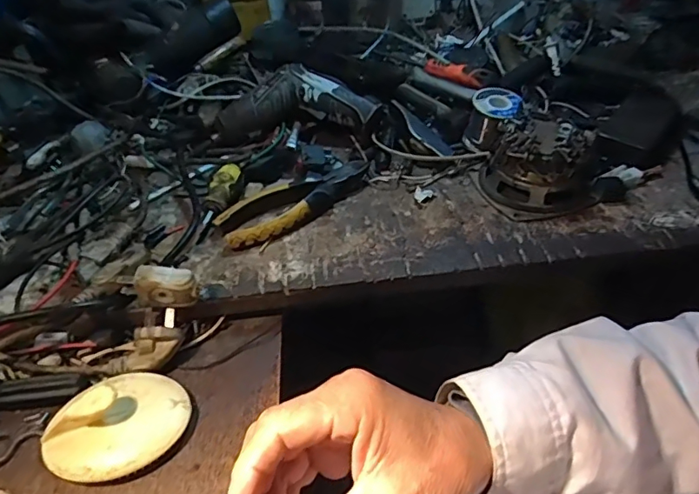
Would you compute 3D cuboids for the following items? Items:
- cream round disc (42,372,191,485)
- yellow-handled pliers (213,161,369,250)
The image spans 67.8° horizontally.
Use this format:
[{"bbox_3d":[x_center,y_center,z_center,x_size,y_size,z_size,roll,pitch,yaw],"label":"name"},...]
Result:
[{"bbox_3d":[-0.152,0.112,0.341,0.071,0.033,0.084,23,49,24],"label":"cream round disc"},{"bbox_3d":[-0.046,-0.043,0.490,0.159,0.020,0.046,-26,49,-24],"label":"yellow-handled pliers"}]

